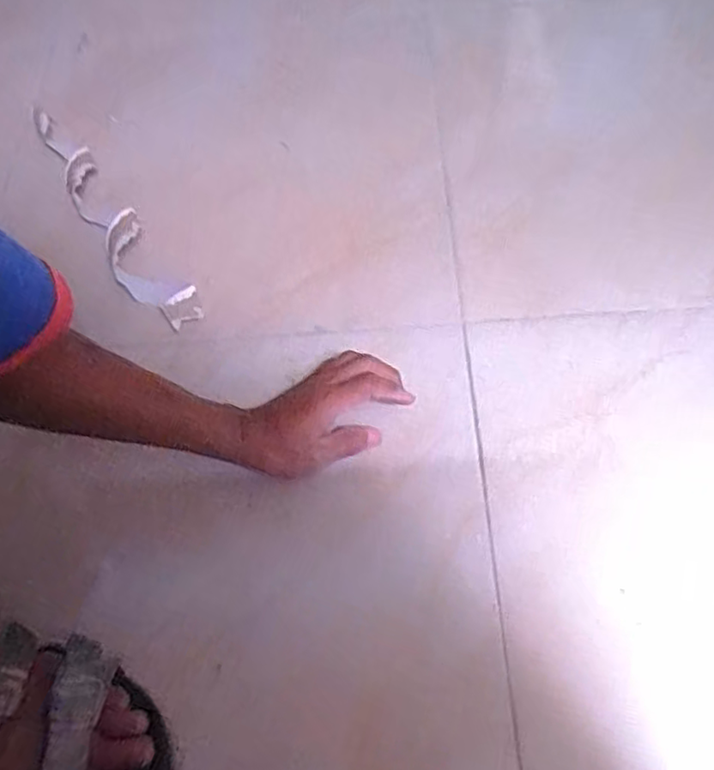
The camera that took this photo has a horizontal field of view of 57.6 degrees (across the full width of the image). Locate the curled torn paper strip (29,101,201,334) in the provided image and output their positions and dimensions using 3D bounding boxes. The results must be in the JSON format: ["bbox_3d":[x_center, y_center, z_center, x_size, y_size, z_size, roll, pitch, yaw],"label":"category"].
[{"bbox_3d":[-0.258,-0.170,0.684,0.054,0.038,0.319,-32,63,-16],"label":"curled torn paper strip"}]

